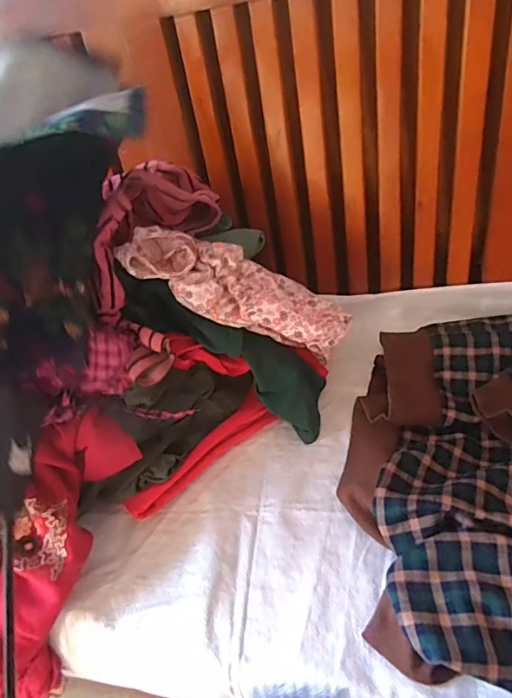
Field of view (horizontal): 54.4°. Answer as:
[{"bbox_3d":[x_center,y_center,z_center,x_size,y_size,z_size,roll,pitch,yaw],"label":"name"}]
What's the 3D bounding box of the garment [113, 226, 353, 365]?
[{"bbox_3d":[-0.013,-0.074,0.590,0.290,0.069,0.104,21,40,-20],"label":"garment"}]

